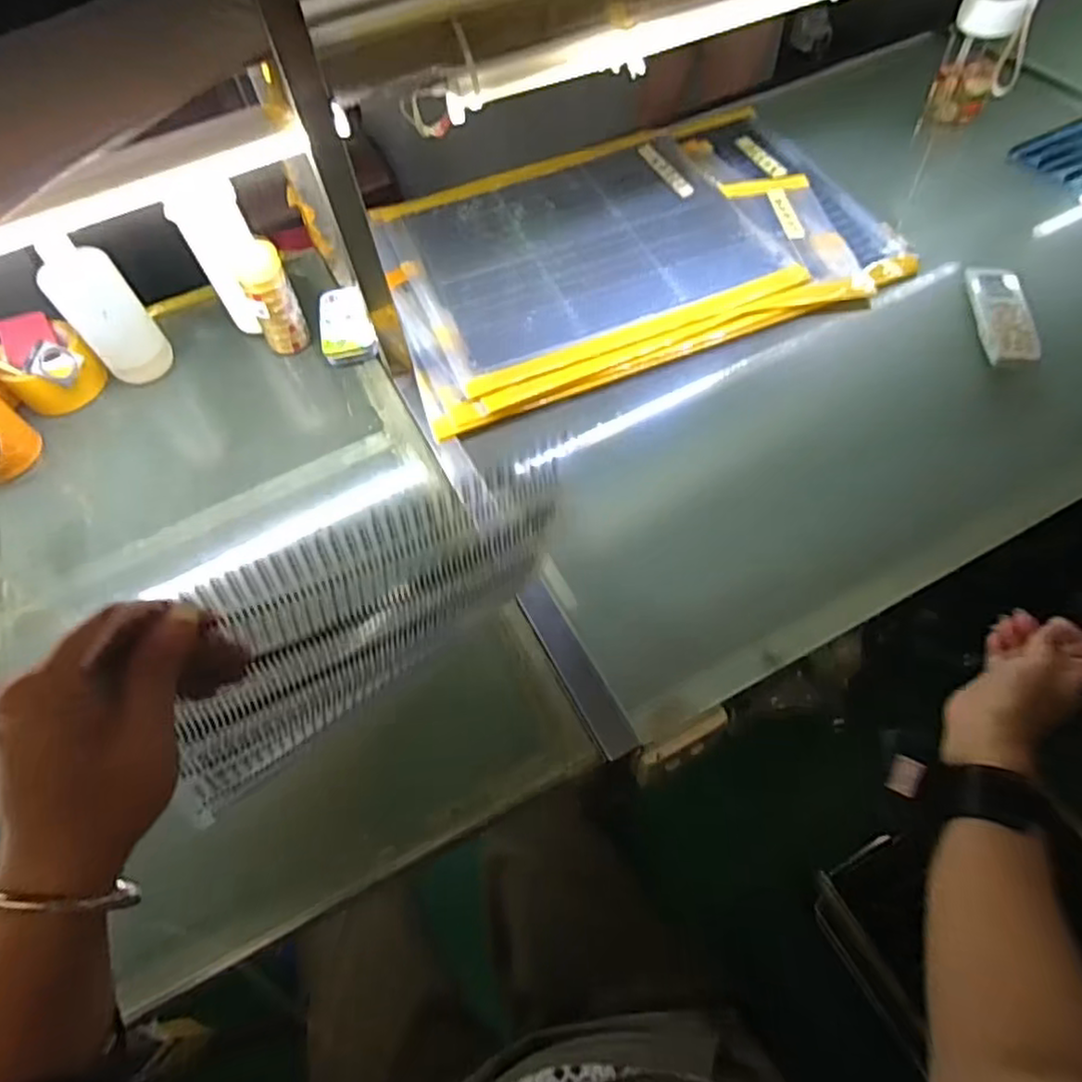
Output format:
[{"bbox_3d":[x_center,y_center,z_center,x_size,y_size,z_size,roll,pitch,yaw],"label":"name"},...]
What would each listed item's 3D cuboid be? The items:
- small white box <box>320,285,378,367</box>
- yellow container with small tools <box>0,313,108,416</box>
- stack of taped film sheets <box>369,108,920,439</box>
[{"bbox_3d":[-0.238,-0.266,0.819,0.062,0.019,0.118,-17,59,-6],"label":"small white box"},{"bbox_3d":[-0.574,-0.203,0.775,0.101,0.074,0.097,31,66,21],"label":"yellow container with small tools"},{"bbox_3d":[0.112,-0.396,0.883,0.630,0.024,0.438,-20,59,-7],"label":"stack of taped film sheets"}]

